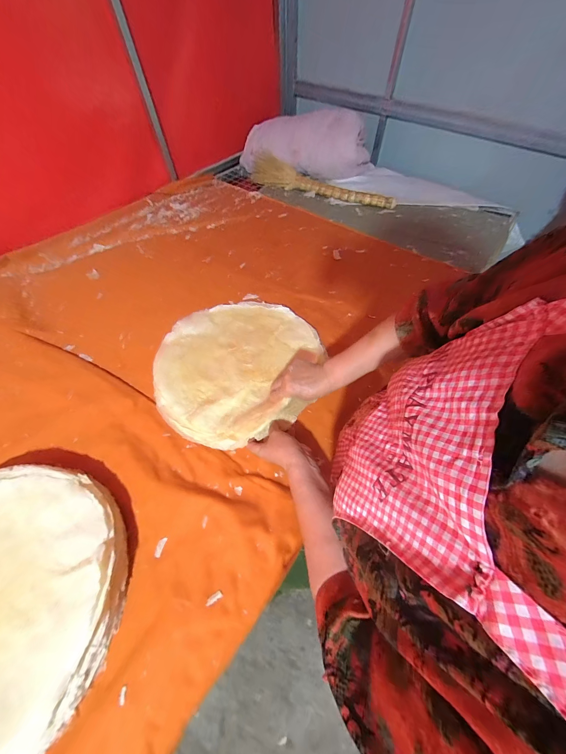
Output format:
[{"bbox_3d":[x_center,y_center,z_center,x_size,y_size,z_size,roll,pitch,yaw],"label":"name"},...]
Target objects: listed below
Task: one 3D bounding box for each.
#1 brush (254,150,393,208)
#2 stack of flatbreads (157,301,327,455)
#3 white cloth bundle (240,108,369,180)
[{"bbox_3d":[0.140,-0.803,1.081,0.647,0.096,0.056,26,61,17],"label":"brush"},{"bbox_3d":[-0.103,-0.043,0.619,0.391,0.048,0.367,-32,62,-19],"label":"stack of flatbreads"},{"bbox_3d":[0.102,-0.986,1.133,0.562,0.210,0.270,-6,59,-2],"label":"white cloth bundle"}]

